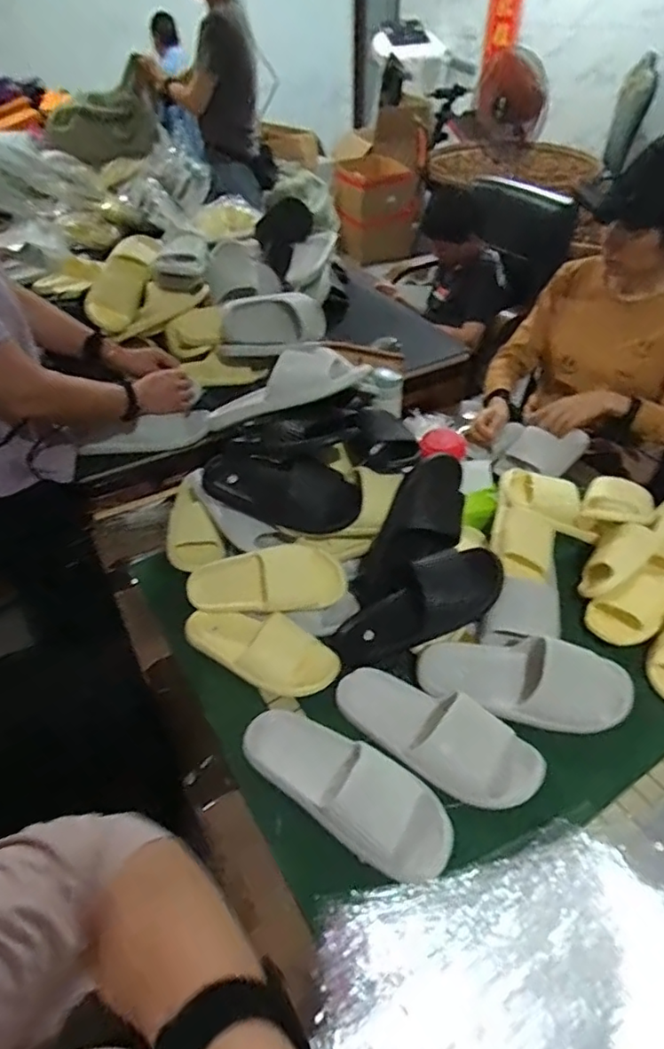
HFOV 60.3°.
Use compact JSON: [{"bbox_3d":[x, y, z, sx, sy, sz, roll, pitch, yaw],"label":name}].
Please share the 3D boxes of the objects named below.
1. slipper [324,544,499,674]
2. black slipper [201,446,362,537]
[{"bbox_3d":[0.117,0.115,0.858,0.278,0.105,0.108,-33,43,12],"label":"slipper"},{"bbox_3d":[-0.090,-0.056,0.959,0.280,0.124,0.047,11,6,15],"label":"black slipper"}]

